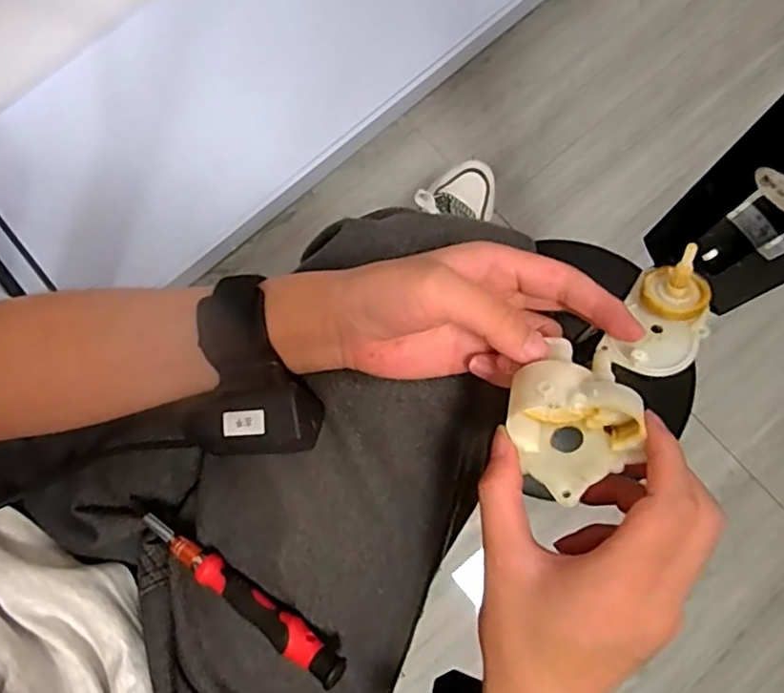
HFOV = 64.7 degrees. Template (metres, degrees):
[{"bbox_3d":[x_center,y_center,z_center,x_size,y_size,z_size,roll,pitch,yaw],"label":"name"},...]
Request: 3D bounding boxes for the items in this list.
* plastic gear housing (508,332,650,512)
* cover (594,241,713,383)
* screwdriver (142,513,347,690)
[{"bbox_3d":[0.080,0.032,0.275,0.050,0.042,0.059,-29,79,-4],"label":"plastic gear housing"},{"bbox_3d":[0.125,-0.009,0.286,0.037,0.024,0.066,32,81,8],"label":"cover"},{"bbox_3d":[-0.086,0.135,0.340,0.149,0.013,0.019,27,80,25],"label":"screwdriver"}]

